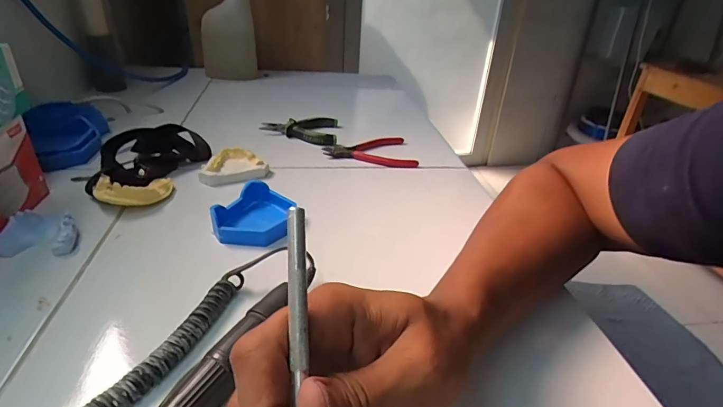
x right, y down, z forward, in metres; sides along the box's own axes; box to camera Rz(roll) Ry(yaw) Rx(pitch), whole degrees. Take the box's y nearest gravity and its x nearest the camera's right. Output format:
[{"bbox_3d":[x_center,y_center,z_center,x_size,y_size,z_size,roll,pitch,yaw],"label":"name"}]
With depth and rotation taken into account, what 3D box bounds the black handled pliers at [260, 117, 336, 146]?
[{"bbox_3d":[-0.092,-0.114,0.618,0.110,0.016,0.096,4,31,-2],"label":"black handled pliers"}]

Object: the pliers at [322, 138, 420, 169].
[{"bbox_3d":[0.009,-0.073,0.573,0.119,0.012,0.086,-2,32,-12],"label":"pliers"}]

